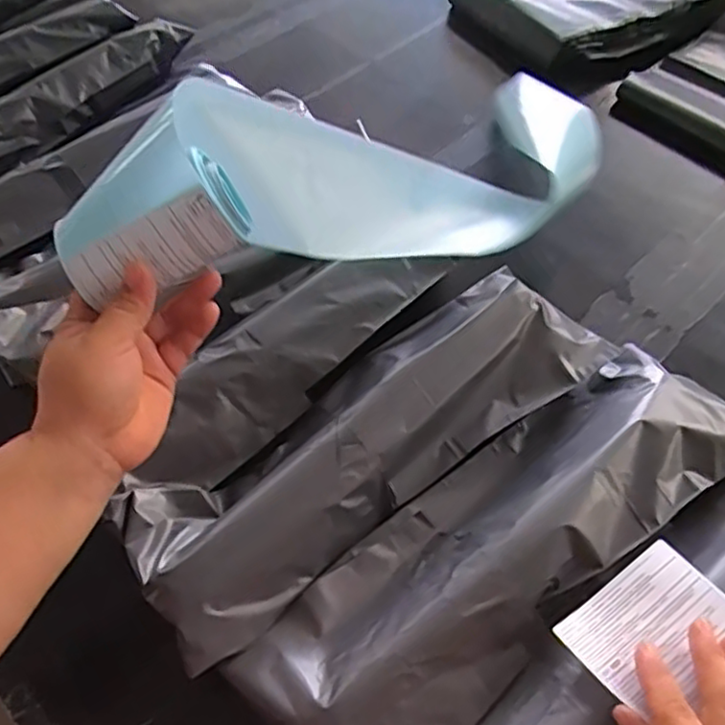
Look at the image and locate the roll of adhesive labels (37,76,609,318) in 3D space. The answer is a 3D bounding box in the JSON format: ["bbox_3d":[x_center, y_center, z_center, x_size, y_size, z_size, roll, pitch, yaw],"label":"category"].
[{"bbox_3d":[0.040,-0.152,0.548,0.543,0.105,0.163,-19,54,-39],"label":"roll of adhesive labels"}]

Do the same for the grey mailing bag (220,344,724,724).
[{"bbox_3d":[0.102,0.126,0.470,0.380,0.061,0.134,-35,61,-20],"label":"grey mailing bag"}]

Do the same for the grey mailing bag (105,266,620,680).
[{"bbox_3d":[0.009,0.058,0.519,0.379,0.056,0.133,-32,61,-18],"label":"grey mailing bag"}]

